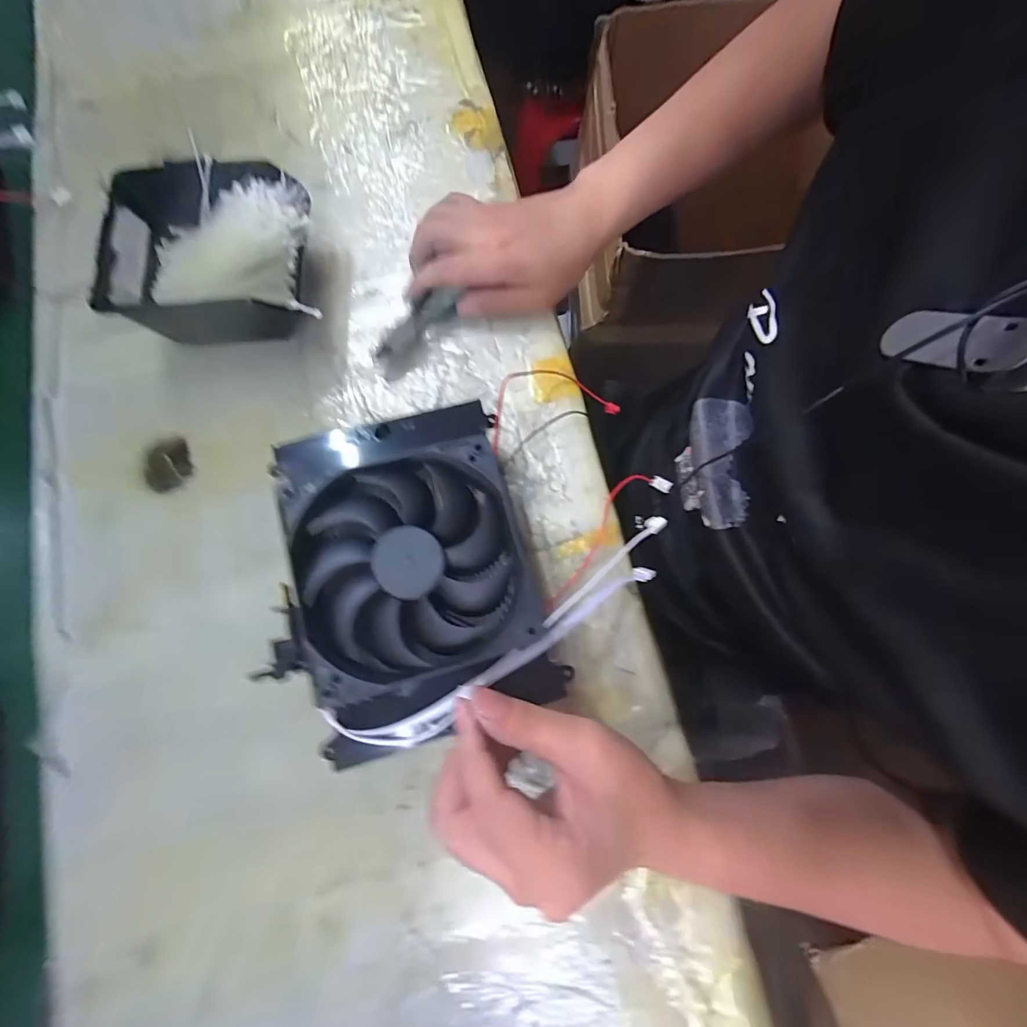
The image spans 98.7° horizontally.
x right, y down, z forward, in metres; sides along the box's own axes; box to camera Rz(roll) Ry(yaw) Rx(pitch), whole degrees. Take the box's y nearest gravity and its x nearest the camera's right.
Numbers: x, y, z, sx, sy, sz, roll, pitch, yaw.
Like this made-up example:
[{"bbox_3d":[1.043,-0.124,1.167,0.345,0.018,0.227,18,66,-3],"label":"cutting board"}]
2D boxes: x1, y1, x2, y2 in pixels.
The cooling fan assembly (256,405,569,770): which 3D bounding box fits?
[{"bbox_3d":[-0.060,0.031,0.247,0.132,0.047,0.184,-19,78,-3],"label":"cooling fan assembly"}]

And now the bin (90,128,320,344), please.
[{"bbox_3d":[-0.221,-0.196,0.340,0.142,0.063,0.120,-8,78,0],"label":"bin"}]

